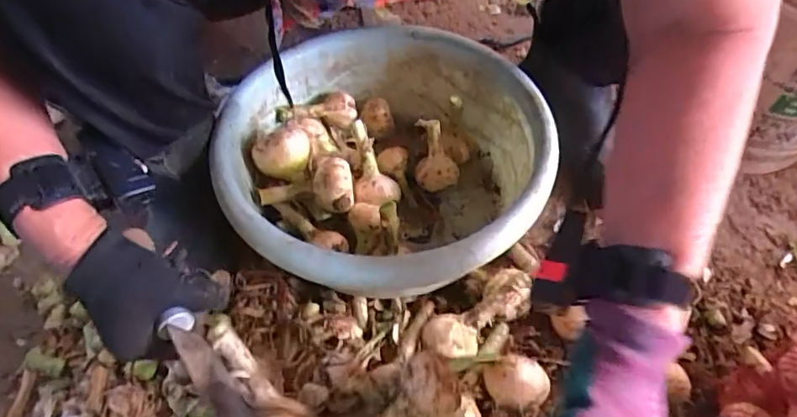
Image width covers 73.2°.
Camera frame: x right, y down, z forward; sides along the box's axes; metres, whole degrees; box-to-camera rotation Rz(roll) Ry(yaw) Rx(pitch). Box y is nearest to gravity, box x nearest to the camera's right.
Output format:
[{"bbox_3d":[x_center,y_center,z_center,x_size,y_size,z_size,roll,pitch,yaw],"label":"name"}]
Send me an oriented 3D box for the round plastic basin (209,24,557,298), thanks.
[{"bbox_3d":[-0.020,-0.048,0.560,0.304,0.129,0.321,1,57,-1],"label":"round plastic basin"}]

